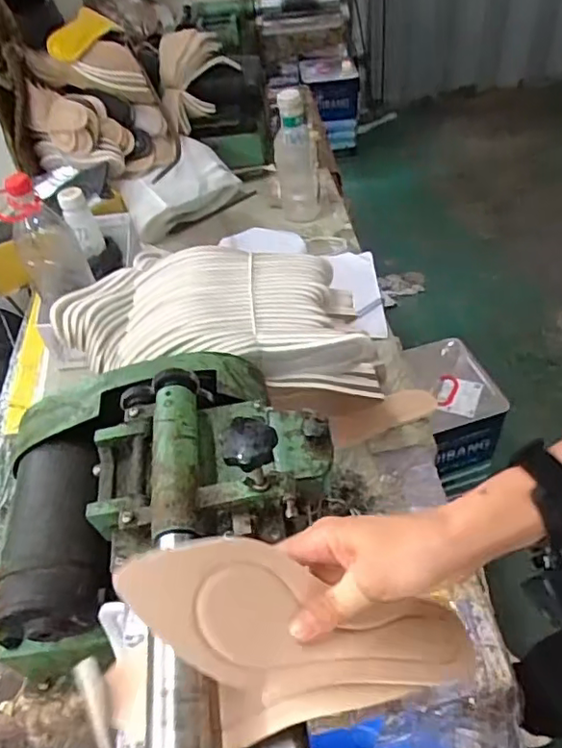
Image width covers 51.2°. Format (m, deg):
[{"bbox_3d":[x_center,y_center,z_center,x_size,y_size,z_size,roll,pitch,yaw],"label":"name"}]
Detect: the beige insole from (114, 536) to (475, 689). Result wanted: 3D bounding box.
[{"bbox_3d":[0.018,0.149,0.347,0.227,0.026,0.066,21,45,-19],"label":"beige insole"}]

